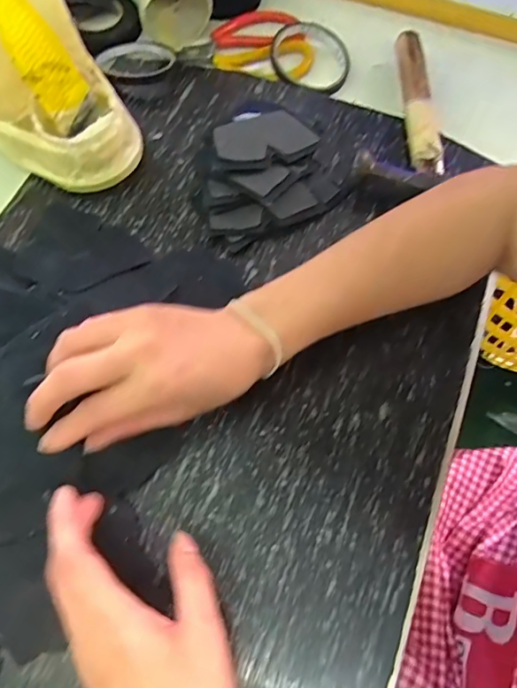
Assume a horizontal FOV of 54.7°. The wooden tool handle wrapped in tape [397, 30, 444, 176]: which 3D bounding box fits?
[{"bbox_3d":[0.147,-0.227,0.457,0.028,0.024,0.185,0,65,-2],"label":"wooden tool handle wrapped in tape"}]

